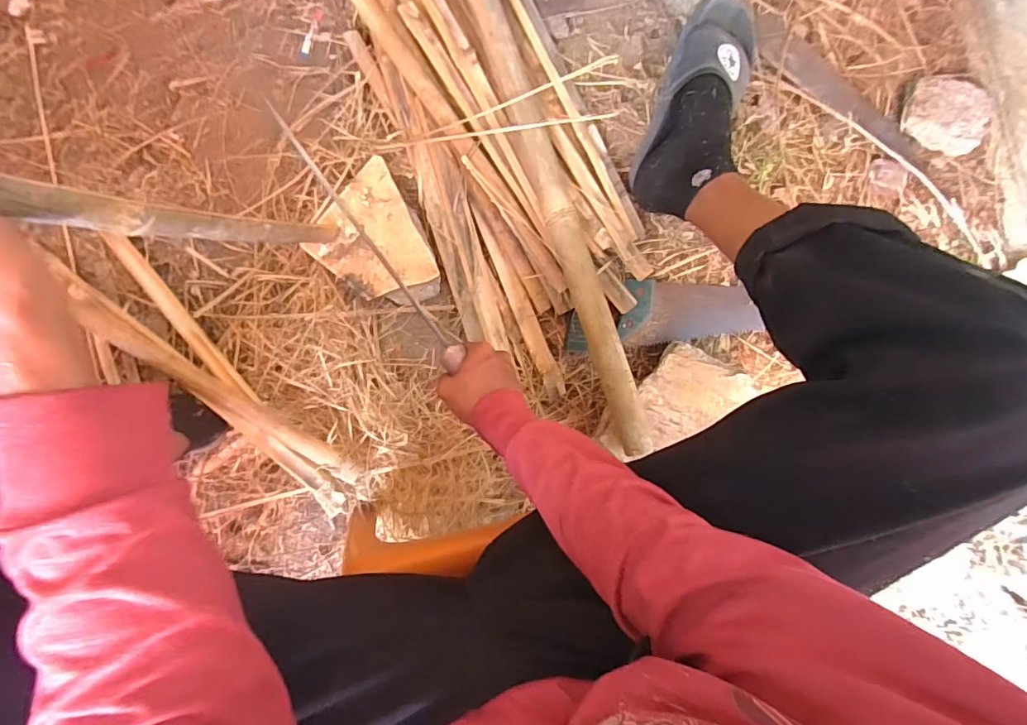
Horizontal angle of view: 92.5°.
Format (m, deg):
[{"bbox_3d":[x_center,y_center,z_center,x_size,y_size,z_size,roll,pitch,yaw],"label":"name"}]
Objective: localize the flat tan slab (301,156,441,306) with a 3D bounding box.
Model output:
[{"bbox_3d":[-0.169,-0.154,0.652,0.171,0.026,0.144,44,89,-5],"label":"flat tan slab"}]

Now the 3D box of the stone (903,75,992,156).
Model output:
[{"bbox_3d":[0.608,-0.349,0.693,0.111,0.035,0.088,20,92,-5],"label":"stone"}]

